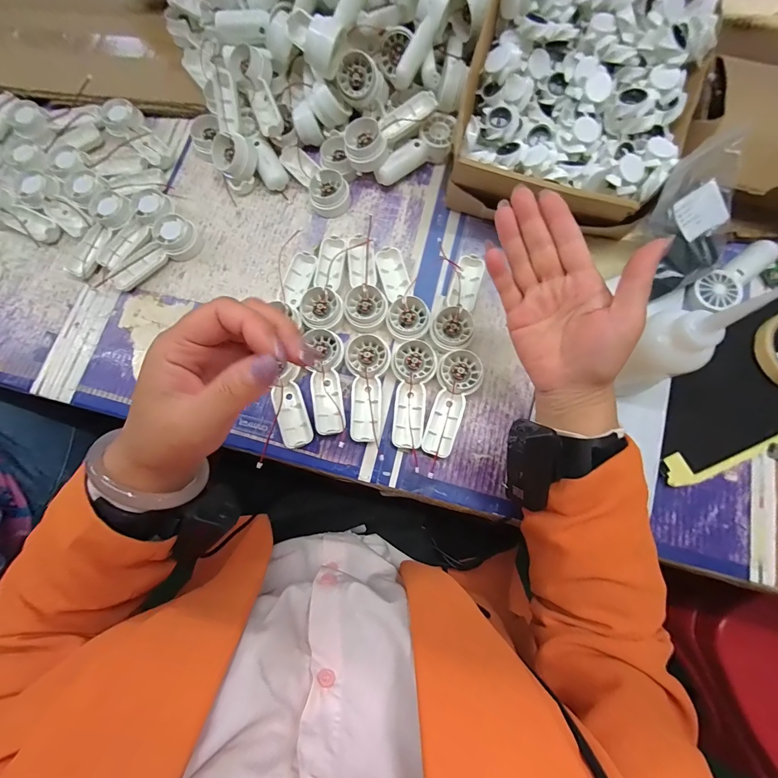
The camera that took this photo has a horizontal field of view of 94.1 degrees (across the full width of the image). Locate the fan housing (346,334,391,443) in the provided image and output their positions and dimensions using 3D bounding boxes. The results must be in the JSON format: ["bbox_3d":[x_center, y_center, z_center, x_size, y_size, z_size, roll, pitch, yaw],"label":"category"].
[{"bbox_3d":[-0.020,-0.002,0.379,0.044,0.022,0.112,-5,75,1],"label":"fan housing"}]

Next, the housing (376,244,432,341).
[{"bbox_3d":[0.009,-0.104,0.400,0.043,0.019,0.110,-21,76,-3],"label":"housing"}]

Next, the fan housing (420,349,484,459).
[{"bbox_3d":[0.061,0.013,0.372,0.042,0.024,0.111,23,77,7],"label":"fan housing"}]

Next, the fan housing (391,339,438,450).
[{"bbox_3d":[0.023,0.004,0.375,0.043,0.023,0.112,6,76,3],"label":"fan housing"}]

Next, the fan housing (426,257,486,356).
[{"bbox_3d":[0.081,-0.094,0.397,0.043,0.019,0.116,22,77,7],"label":"fan housing"}]

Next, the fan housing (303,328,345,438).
[{"bbox_3d":[-0.064,-0.008,0.379,0.040,0.026,0.108,-6,75,0],"label":"fan housing"}]

